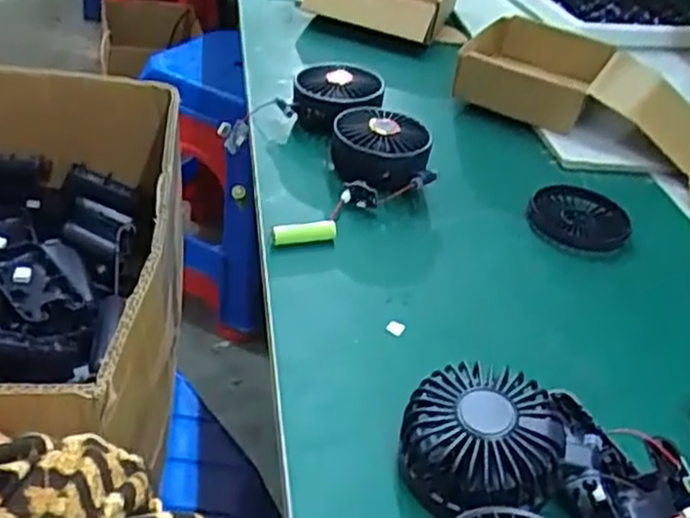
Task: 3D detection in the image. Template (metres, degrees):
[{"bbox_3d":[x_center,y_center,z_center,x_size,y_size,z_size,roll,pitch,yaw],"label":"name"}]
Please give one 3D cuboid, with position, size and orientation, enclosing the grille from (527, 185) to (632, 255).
[{"bbox_3d":[0.205,-0.037,0.629,0.084,0.014,0.084,7,37,-5],"label":"grille"}]

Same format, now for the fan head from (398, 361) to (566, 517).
[{"bbox_3d":[0.074,0.098,0.387,0.081,0.051,0.076,7,37,-5],"label":"fan head"}]

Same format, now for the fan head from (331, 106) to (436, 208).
[{"bbox_3d":[0.033,-0.089,0.633,0.090,0.050,0.105,5,39,-2],"label":"fan head"}]

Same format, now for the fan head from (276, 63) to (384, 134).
[{"bbox_3d":[-0.008,-0.152,0.707,0.088,0.053,0.080,24,43,21],"label":"fan head"}]

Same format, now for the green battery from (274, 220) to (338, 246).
[{"bbox_3d":[-0.031,-0.019,0.555,0.052,0.017,0.012,-5,40,-21],"label":"green battery"}]

